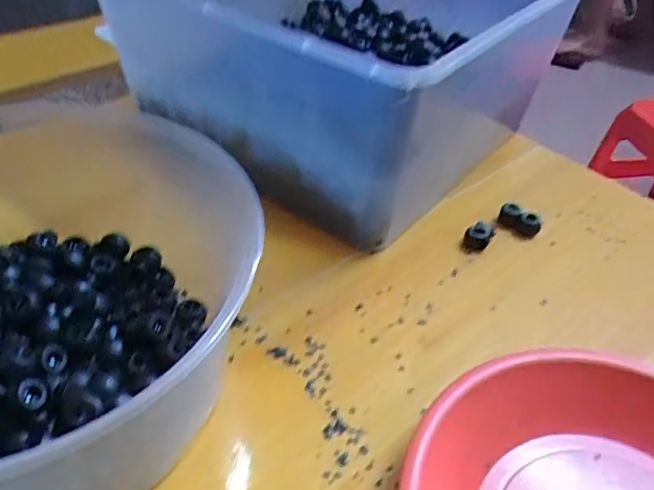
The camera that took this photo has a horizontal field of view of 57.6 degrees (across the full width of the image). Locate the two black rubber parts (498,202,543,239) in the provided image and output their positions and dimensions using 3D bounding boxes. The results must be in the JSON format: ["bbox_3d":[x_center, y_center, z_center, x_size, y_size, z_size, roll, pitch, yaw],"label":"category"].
[{"bbox_3d":[0.146,-0.018,0.452,0.031,0.017,0.020,15,42,12],"label":"two black rubber parts"}]

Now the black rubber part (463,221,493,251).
[{"bbox_3d":[0.109,-0.005,0.432,0.019,0.019,0.013,-30,51,-33],"label":"black rubber part"}]

